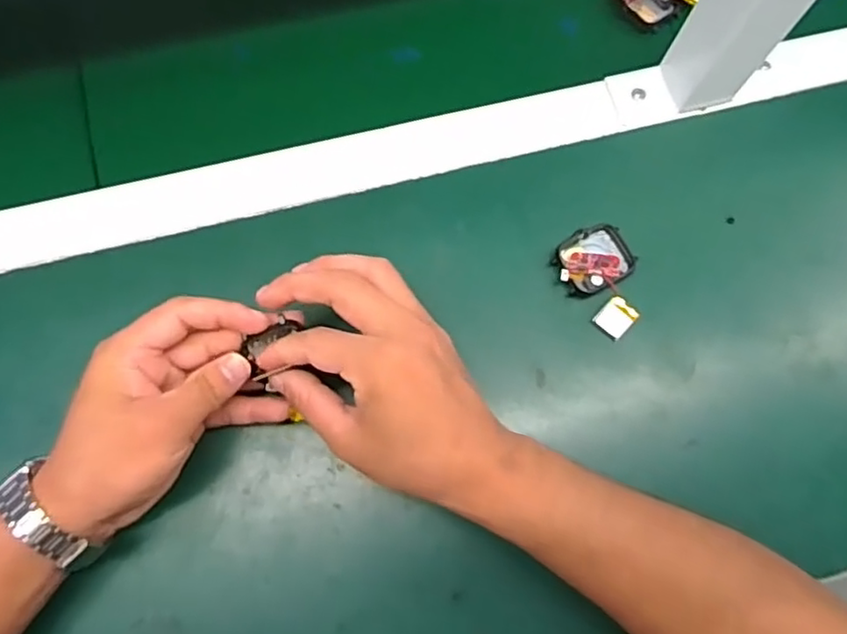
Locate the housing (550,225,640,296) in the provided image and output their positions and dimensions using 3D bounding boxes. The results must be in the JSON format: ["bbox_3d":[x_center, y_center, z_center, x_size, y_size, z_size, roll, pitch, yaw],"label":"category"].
[{"bbox_3d":[0.107,-0.036,0.412,0.048,0.007,0.039,-26,78,-8],"label":"housing"}]

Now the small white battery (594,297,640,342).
[{"bbox_3d":[0.119,0.001,0.404,0.020,0.008,0.021,43,78,9],"label":"small white battery"}]

